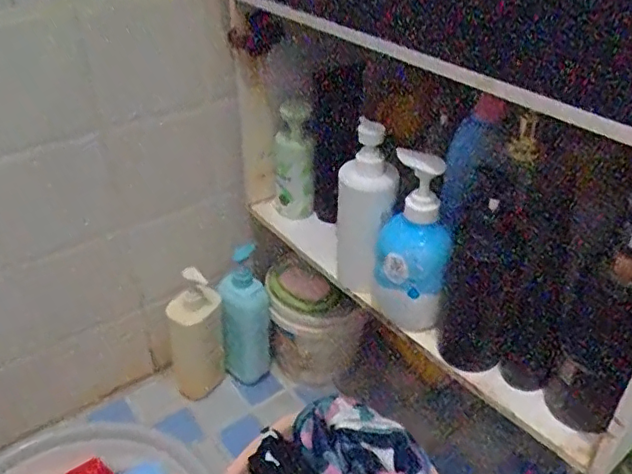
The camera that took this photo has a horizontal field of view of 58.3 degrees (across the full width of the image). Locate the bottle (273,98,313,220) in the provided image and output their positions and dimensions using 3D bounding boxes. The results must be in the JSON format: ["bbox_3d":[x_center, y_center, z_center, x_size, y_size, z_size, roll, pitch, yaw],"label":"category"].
[{"bbox_3d":[-0.033,-0.113,0.818,0.057,0.160,0.059,0,35,1],"label":"bottle"}]

